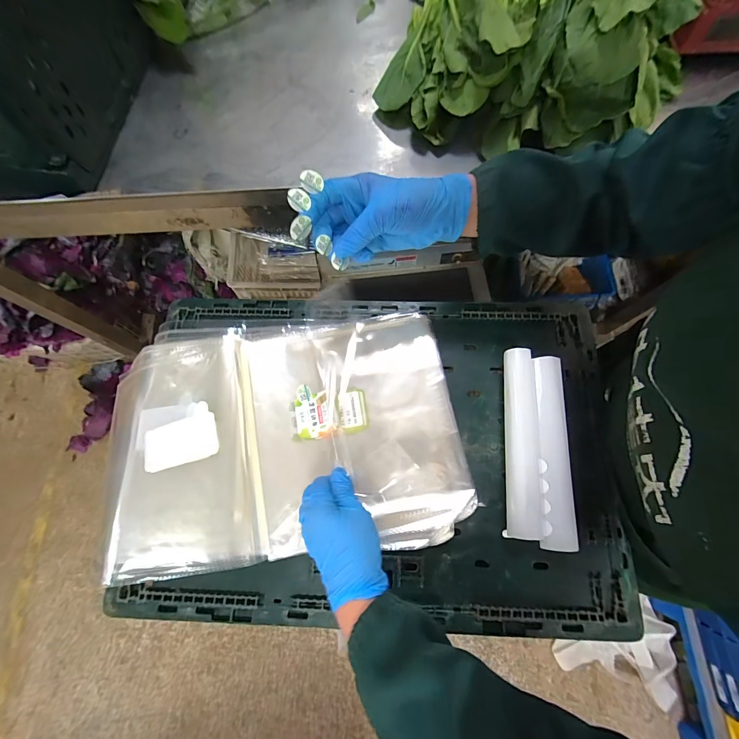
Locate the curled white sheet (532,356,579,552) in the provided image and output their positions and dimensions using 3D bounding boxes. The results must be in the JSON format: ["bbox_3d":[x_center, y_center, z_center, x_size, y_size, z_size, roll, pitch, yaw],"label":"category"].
[{"bbox_3d":[0.209,0.091,0.383,0.034,0.041,0.208,5,73,1],"label":"curled white sheet"}]

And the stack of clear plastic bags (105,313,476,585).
[{"bbox_3d":[-0.105,0.070,0.405,0.419,0.027,0.284,-6,69,-2],"label":"stack of clear plastic bags"}]

